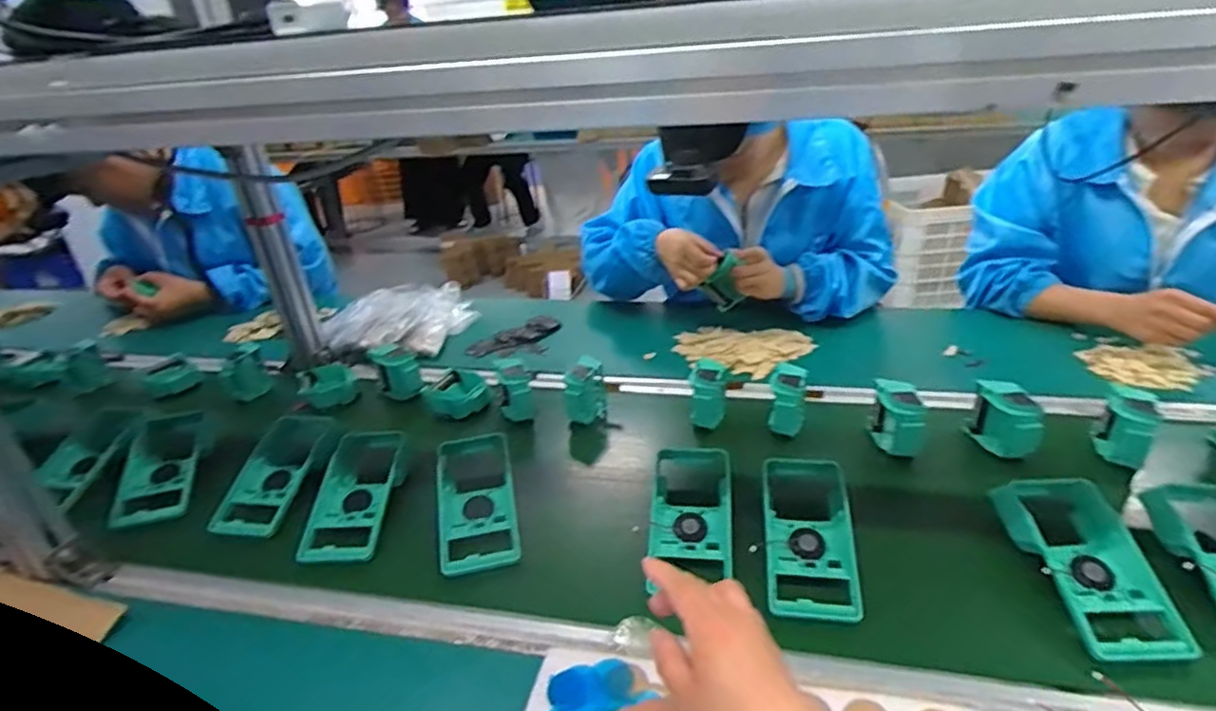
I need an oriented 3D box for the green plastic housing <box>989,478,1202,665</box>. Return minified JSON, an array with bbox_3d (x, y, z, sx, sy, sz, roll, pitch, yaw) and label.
[{"bbox_3d":[0.434,0.186,0.577,0.094,0.044,0.179,-2,29,1],"label":"green plastic housing"}]

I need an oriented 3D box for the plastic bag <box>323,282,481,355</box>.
[{"bbox_3d":[-0.351,-0.060,1.117,0.270,0.087,0.185,-14,32,-21],"label":"plastic bag"}]

